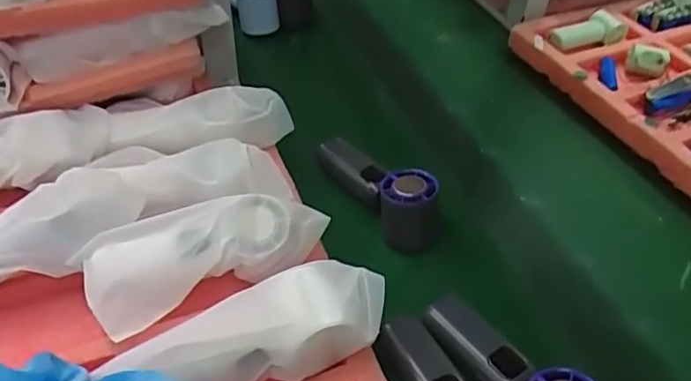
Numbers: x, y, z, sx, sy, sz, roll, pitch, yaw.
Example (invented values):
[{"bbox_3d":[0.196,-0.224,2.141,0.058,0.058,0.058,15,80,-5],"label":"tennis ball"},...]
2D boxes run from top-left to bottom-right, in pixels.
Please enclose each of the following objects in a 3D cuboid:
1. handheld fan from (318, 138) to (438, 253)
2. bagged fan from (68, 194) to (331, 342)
[{"bbox_3d":[0.035,-0.012,0.593,0.054,0.069,0.165,-23,50,-23],"label":"handheld fan"},{"bbox_3d":[-0.110,0.045,0.464,0.184,0.047,0.072,-20,49,-21],"label":"bagged fan"}]

